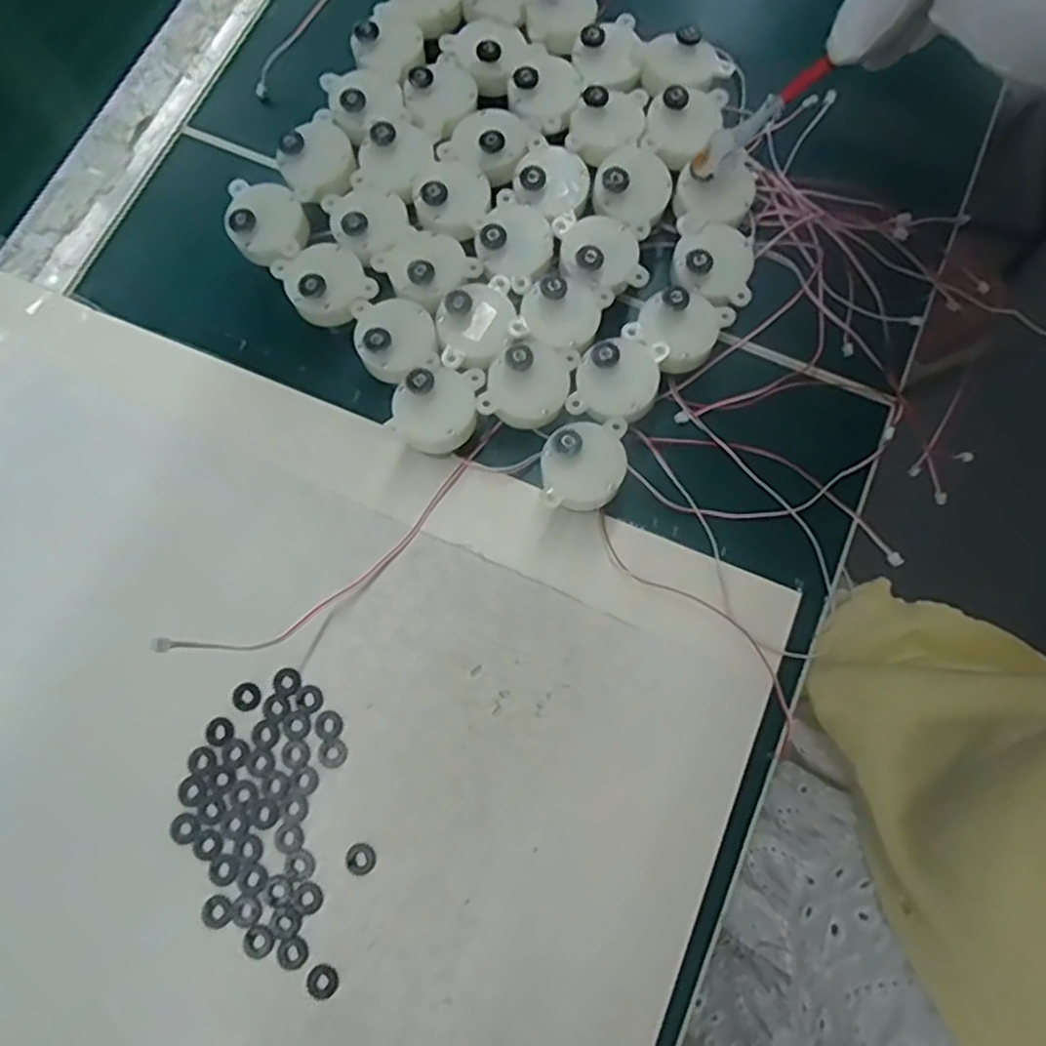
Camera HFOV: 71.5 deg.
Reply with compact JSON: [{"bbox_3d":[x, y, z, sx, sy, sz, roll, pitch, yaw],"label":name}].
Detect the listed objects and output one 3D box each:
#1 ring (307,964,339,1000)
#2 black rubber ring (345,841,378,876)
[{"bbox_3d":[-0.069,0.159,0.250,0.010,0.004,0.010,0,75,0],"label":"ring"},{"bbox_3d":[-0.058,0.121,0.261,0.011,0.004,0.011,0,75,0],"label":"black rubber ring"}]

